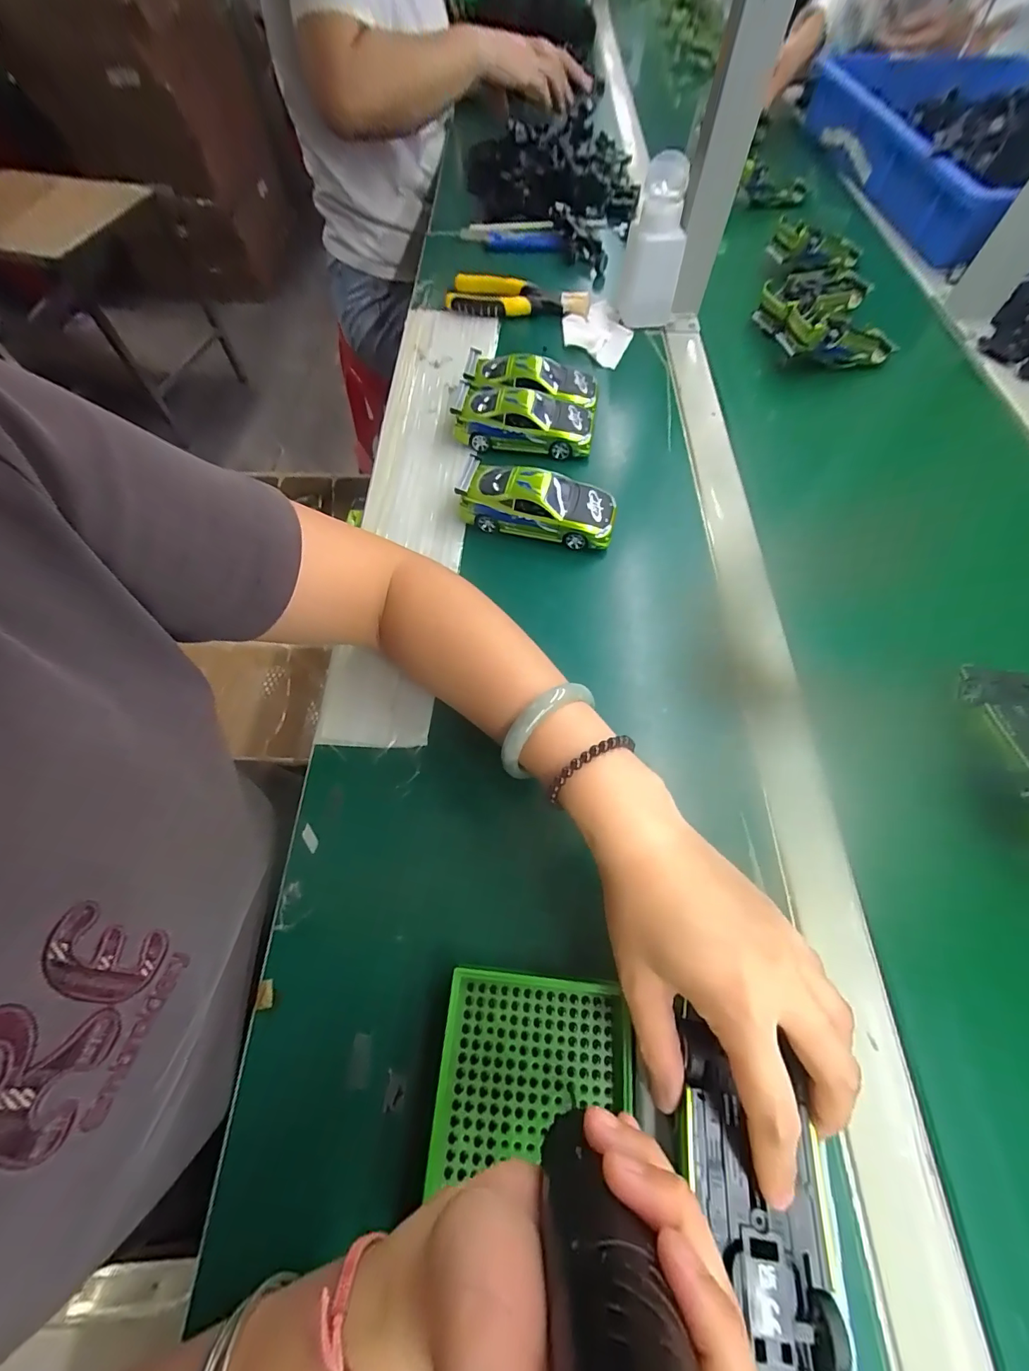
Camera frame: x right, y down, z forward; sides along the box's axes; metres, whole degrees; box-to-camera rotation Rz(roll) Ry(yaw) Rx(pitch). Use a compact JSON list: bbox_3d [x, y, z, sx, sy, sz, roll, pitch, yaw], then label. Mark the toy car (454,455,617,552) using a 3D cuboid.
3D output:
[{"bbox_3d":[0.018,-0.154,0.393,0.131,0.039,0.048,15,65,7],"label":"toy car"}]

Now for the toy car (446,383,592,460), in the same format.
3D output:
[{"bbox_3d":[0.009,-0.252,0.449,0.129,0.044,0.057,11,64,5],"label":"toy car"}]

